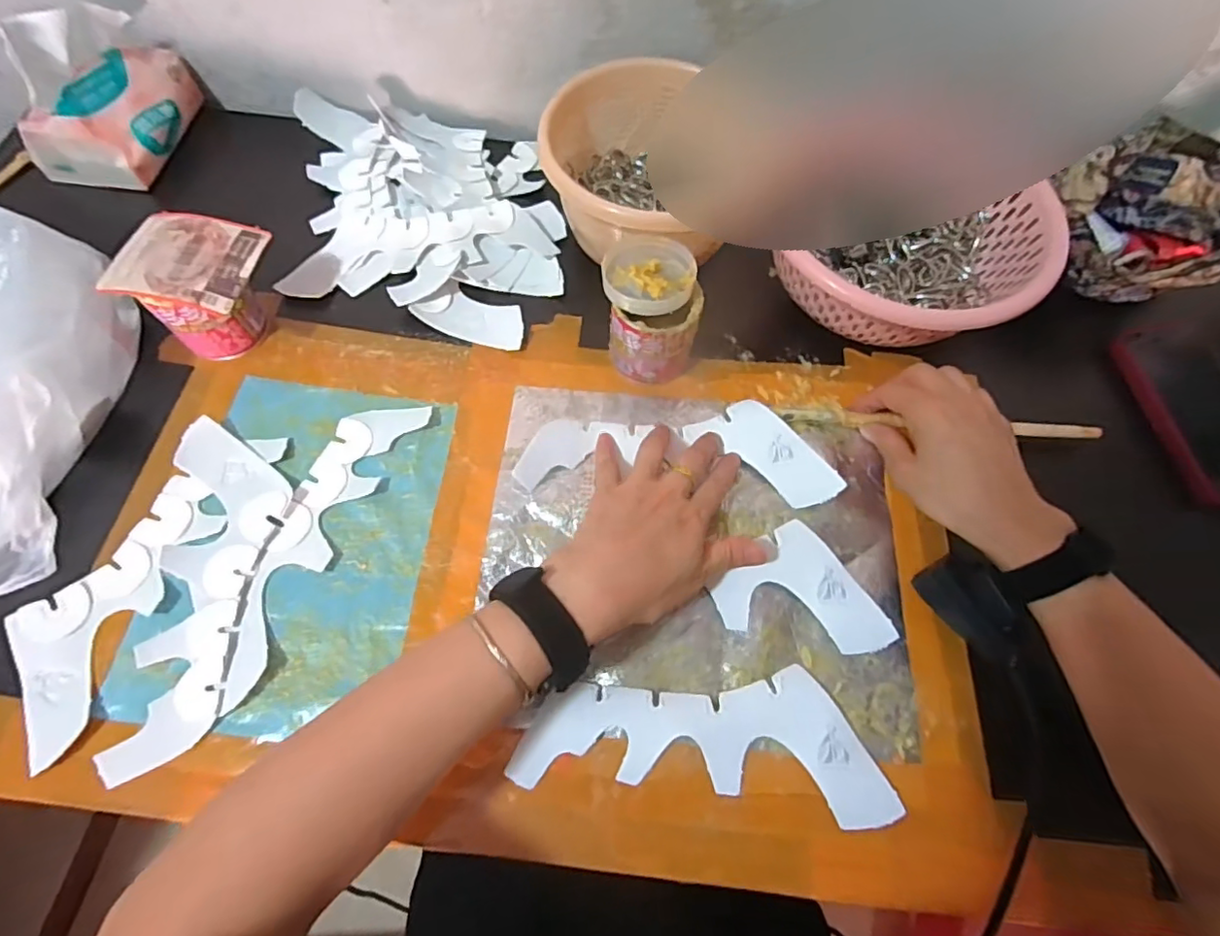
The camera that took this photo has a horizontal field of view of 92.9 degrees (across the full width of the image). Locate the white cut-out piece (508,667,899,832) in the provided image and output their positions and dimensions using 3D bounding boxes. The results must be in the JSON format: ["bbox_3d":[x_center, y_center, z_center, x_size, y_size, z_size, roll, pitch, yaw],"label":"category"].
[{"bbox_3d":[0.061,0.163,0.357,0.224,0.005,0.078,7,67,0],"label":"white cut-out piece"}]

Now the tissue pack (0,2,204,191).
[{"bbox_3d":[-0.446,-0.329,0.497,0.098,0.094,0.135,6,65,0],"label":"tissue pack"}]

